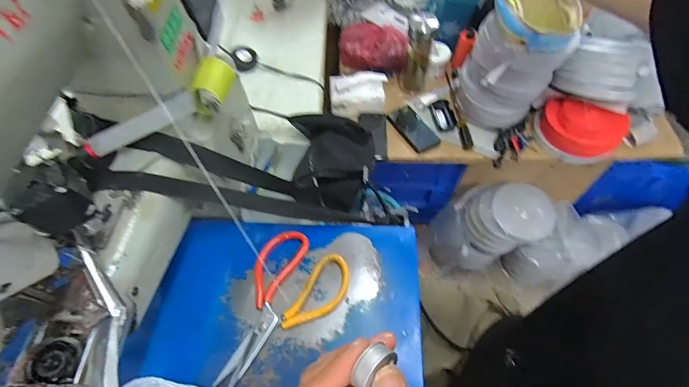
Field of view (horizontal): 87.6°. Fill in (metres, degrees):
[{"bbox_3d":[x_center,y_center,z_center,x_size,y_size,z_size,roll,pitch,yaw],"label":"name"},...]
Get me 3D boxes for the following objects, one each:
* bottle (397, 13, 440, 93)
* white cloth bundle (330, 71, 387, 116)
[{"bbox_3d":[0.200,-0.370,0.993,0.075,0.244,0.071,9,59,7],"label":"bottle"},{"bbox_3d":[0.037,-0.273,0.963,0.145,0.089,0.072,0,58,1],"label":"white cloth bundle"}]

